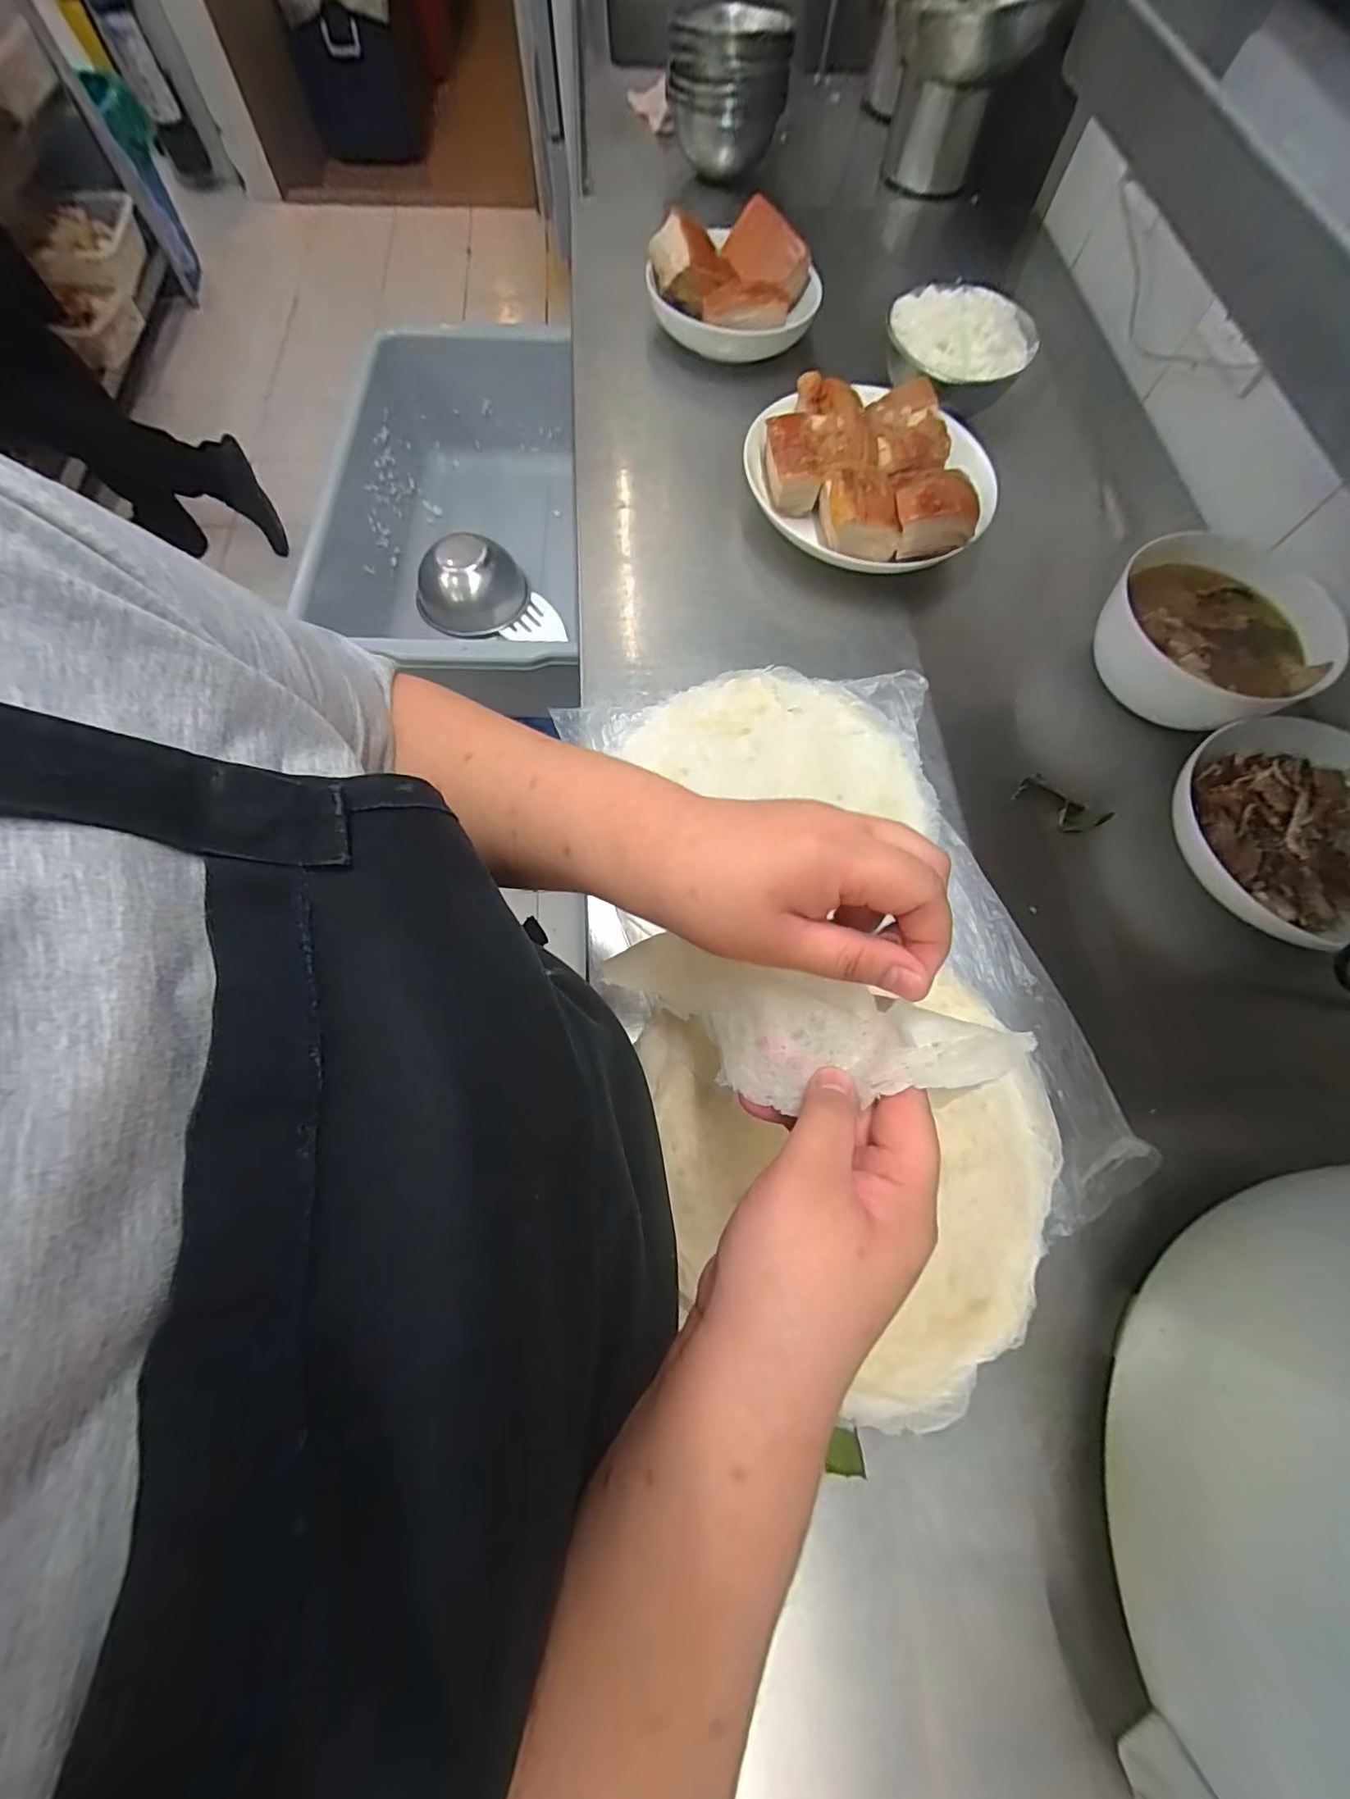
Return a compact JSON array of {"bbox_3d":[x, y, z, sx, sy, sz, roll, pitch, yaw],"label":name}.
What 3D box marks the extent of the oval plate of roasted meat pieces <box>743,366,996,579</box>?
[{"bbox_3d":[0.195,-0.434,0.608,0.235,0.084,0.225,3,70,-1],"label":"oval plate of roasted meat pieces"}]

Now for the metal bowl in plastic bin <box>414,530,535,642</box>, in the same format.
[{"bbox_3d":[-0.297,-0.460,0.859,0.163,0.074,0.144,-23,72,-10],"label":"metal bowl in plastic bin"}]

